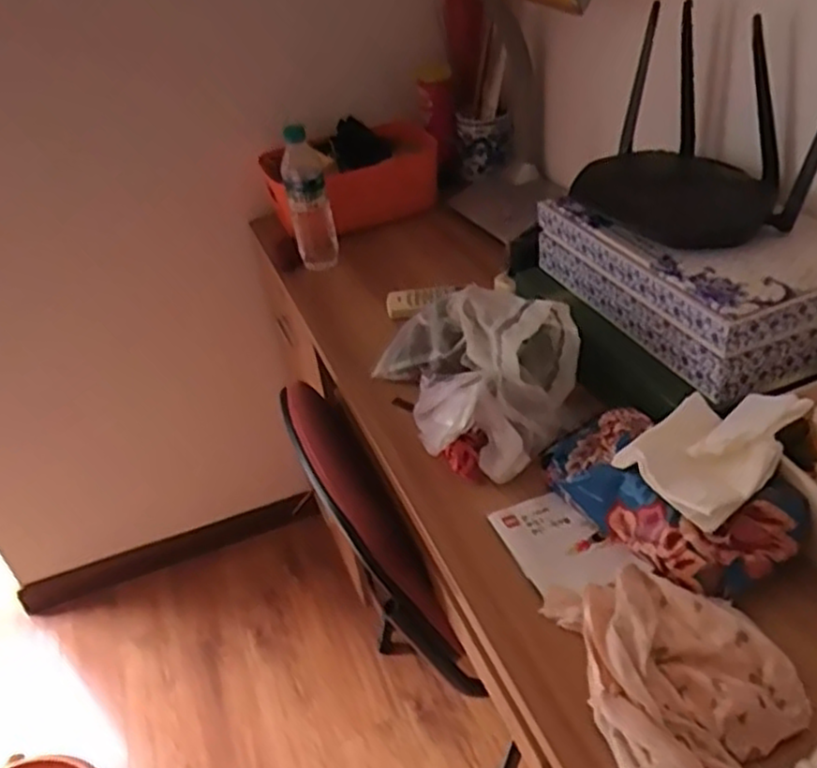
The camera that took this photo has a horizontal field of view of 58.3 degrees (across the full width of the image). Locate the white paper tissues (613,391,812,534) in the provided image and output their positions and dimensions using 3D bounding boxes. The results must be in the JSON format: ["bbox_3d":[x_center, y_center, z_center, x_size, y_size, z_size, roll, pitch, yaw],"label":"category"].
[{"bbox_3d":[0.270,0.051,0.656,0.152,0.039,0.110,-31,42,-28],"label":"white paper tissues"}]

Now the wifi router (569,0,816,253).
[{"bbox_3d":[0.317,-0.275,0.794,0.185,0.180,0.284,-21,39,-17],"label":"wifi router"}]

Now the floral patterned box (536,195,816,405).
[{"bbox_3d":[0.320,-0.137,0.829,0.207,0.100,0.347,-20,38,-16],"label":"floral patterned box"}]

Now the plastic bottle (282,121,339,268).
[{"bbox_3d":[-0.156,-0.285,1.171,0.070,0.233,0.067,-11,37,-4],"label":"plastic bottle"}]

